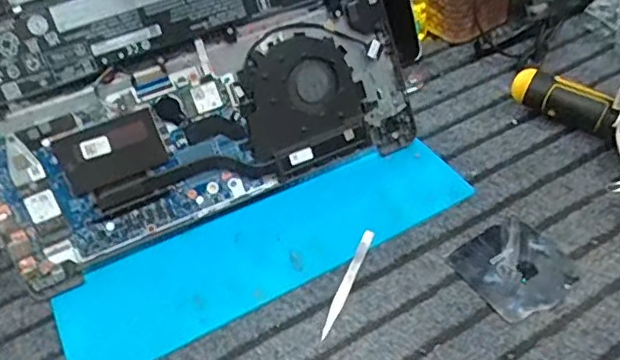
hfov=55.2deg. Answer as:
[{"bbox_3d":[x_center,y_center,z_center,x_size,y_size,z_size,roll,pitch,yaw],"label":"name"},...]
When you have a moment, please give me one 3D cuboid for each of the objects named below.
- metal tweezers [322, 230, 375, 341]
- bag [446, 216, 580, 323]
[{"bbox_3d":[0.030,0.078,0.458,0.010,0.005,0.099,16,50,19],"label":"metal tweezers"},{"bbox_3d":[0.158,0.066,0.456,0.079,0.004,0.076,-27,50,-19],"label":"bag"}]

